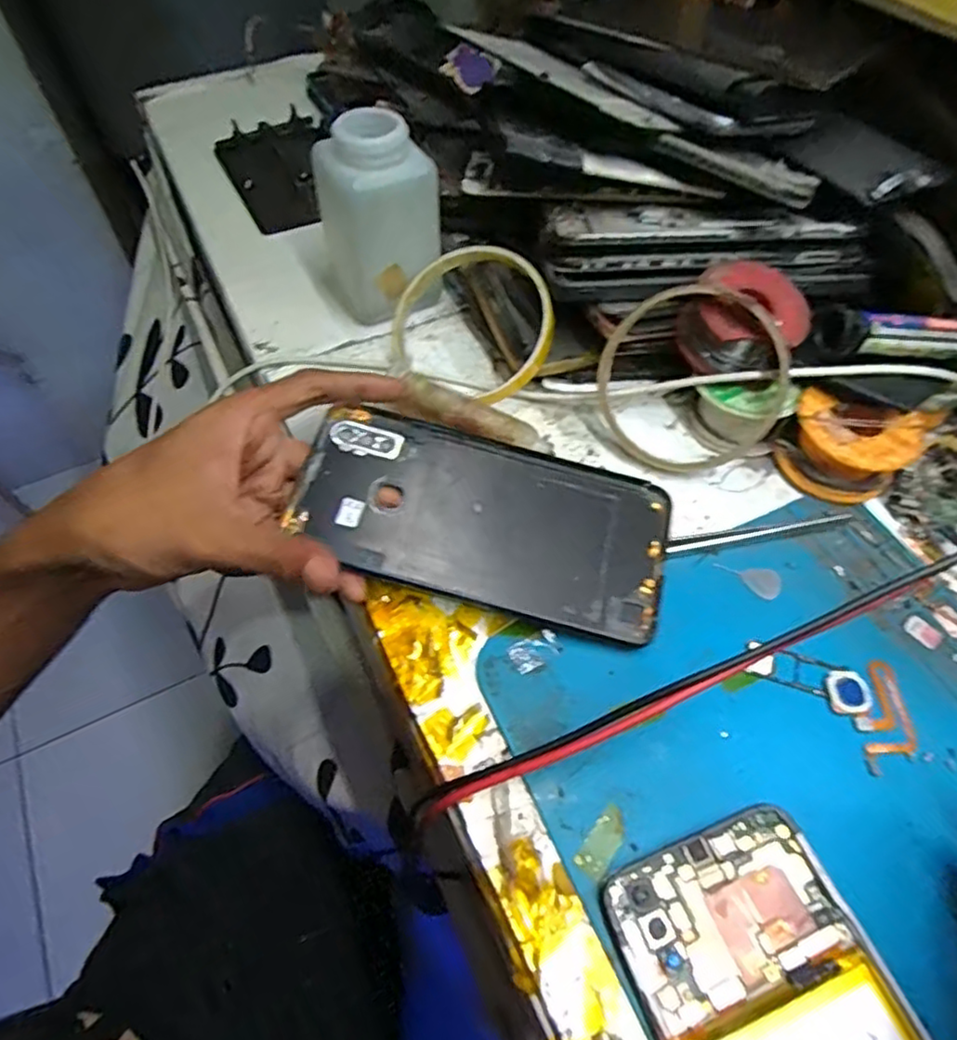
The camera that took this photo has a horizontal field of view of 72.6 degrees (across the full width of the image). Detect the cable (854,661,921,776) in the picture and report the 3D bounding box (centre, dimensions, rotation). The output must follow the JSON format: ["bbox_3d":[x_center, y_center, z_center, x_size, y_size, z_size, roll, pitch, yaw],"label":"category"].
[{"bbox_3d":[0.154,0.074,0.247,0.022,0.004,0.042,1,56,0],"label":"cable"}]

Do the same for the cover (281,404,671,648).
[{"bbox_3d":[0.003,-0.002,0.281,0.155,0.007,0.079,14,63,1],"label":"cover"}]

